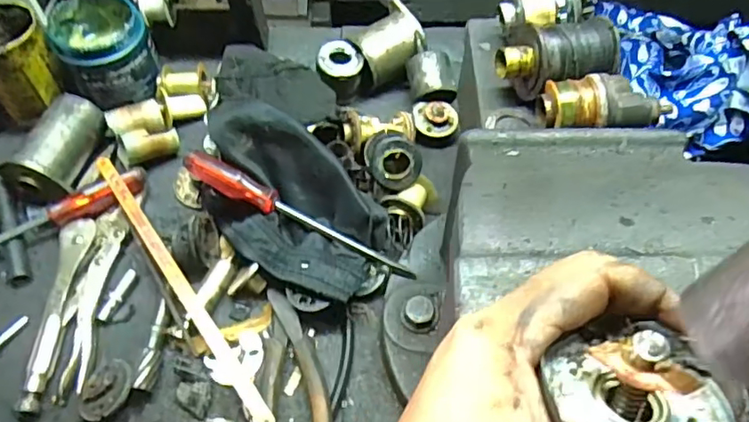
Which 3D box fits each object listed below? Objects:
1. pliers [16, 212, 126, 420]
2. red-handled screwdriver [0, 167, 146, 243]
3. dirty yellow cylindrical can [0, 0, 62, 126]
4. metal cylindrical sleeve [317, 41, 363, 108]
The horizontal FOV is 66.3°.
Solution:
[{"bbox_3d":[-0.263,0.082,0.508,0.051,0.015,0.184,-1,56,0],"label":"pliers"},{"bbox_3d":[-0.320,0.013,0.538,0.217,0.033,0.026,-24,59,-15],"label":"red-handled screwdriver"},{"bbox_3d":[-0.367,-0.155,0.584,0.074,0.080,0.078,-35,63,-21],"label":"dirty yellow cylindrical can"},{"bbox_3d":[-0.036,-0.150,0.634,0.048,0.055,0.049,0,56,0],"label":"metal cylindrical sleeve"}]

